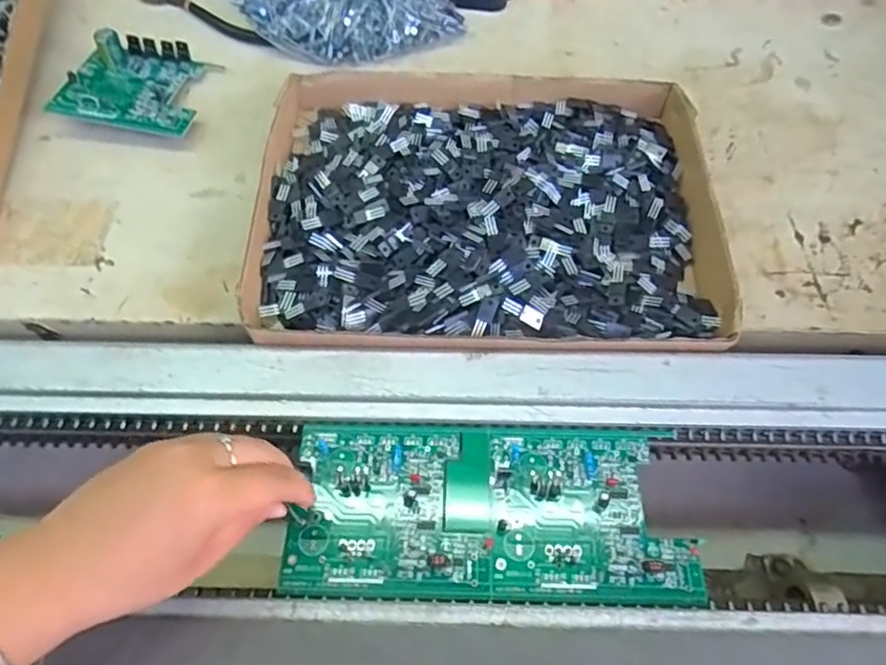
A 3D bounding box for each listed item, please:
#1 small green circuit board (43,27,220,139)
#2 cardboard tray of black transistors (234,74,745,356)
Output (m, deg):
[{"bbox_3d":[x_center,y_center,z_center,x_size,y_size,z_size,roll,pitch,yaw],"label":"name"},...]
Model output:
[{"bbox_3d":[-0.246,-0.202,0.495,0.102,0.035,0.090,11,58,8],"label":"small green circuit board"},{"bbox_3d":[0.032,-0.090,0.435,0.308,0.037,0.227,1,57,2],"label":"cardboard tray of black transistors"}]

